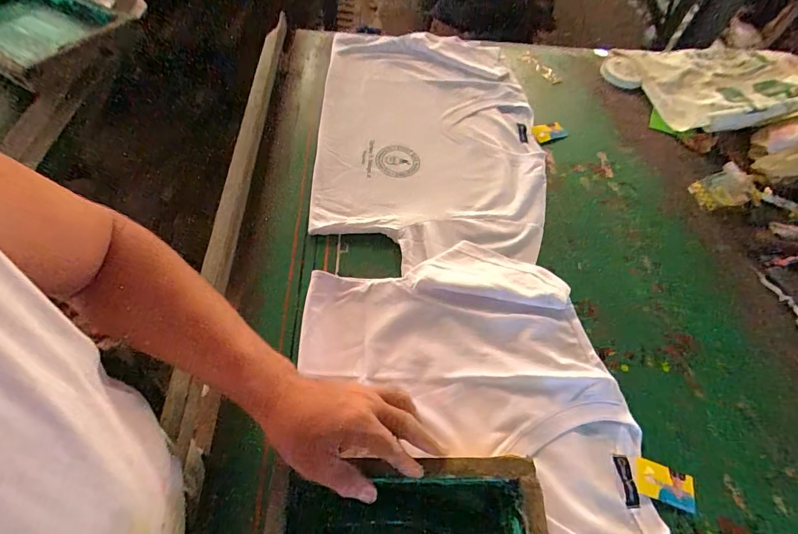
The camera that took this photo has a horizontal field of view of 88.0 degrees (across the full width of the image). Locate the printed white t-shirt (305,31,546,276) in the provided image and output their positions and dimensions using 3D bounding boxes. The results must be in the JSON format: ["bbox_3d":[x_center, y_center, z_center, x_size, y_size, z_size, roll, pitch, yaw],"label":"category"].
[{"bbox_3d":[0.054,-0.248,0.734,0.379,0.032,0.554,0,57,-5],"label":"printed white t-shirt"}]

